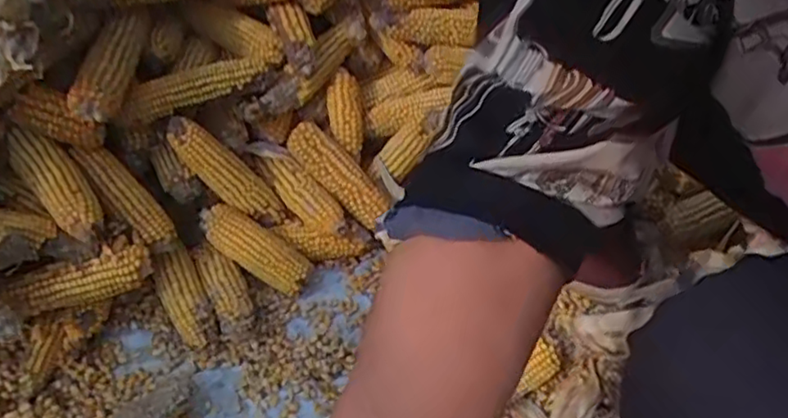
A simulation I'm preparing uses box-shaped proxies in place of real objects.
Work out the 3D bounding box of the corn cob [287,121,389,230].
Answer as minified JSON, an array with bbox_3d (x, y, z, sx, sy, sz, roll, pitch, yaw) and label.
[{"bbox_3d":[-0.070,-0.045,0.819,0.151,0.039,0.044,46,60,4],"label":"corn cob"}]

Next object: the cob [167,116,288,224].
[{"bbox_3d":[-0.199,-0.041,0.777,0.042,0.182,0.043,-22,39,30],"label":"cob"}]

